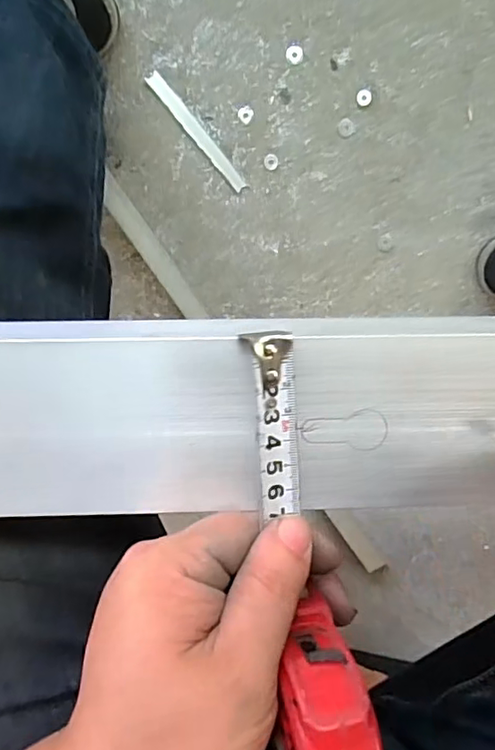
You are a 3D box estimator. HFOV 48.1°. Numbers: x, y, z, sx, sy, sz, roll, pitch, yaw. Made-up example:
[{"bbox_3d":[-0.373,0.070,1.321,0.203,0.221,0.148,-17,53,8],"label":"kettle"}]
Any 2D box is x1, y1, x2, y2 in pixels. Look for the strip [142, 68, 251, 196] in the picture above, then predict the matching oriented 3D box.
[{"bbox_3d":[-0.056,-0.271,0.623,0.016,0.008,0.153,-39,102,7],"label":"strip"}]

